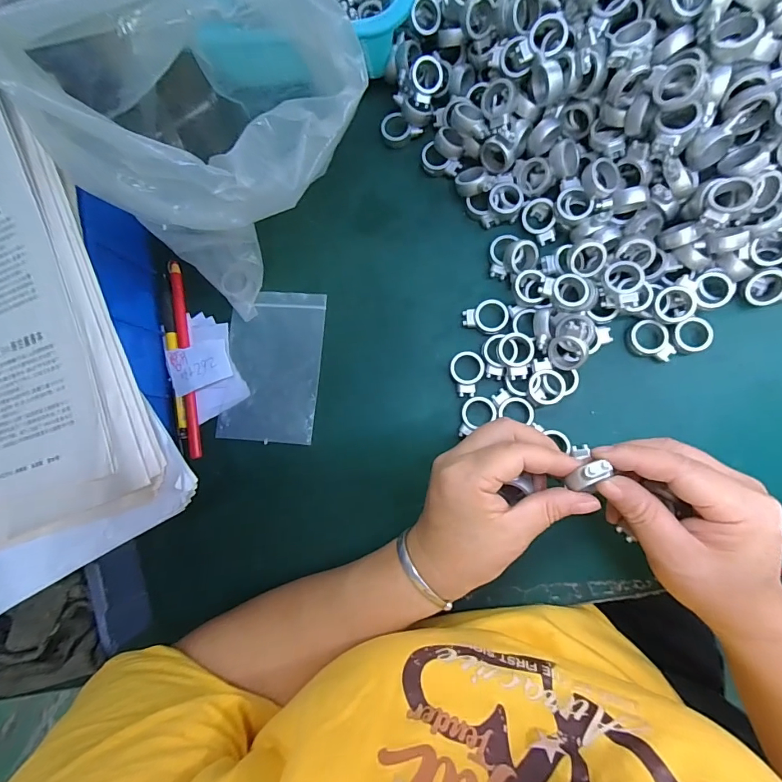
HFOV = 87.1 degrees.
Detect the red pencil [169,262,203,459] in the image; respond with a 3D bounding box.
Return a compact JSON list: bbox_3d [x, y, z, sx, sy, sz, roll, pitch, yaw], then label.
[{"bbox_3d":[-0.170,-0.027,0.342,0.009,0.005,0.164,-10,83,6],"label":"red pencil"}]

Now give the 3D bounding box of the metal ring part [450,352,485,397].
[{"bbox_3d":[0.059,-0.013,0.316,0.025,0.004,0.034,-2,84,7],"label":"metal ring part"}]

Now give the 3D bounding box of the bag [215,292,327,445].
[{"bbox_3d":[-0.096,-0.020,0.338,0.077,0.008,0.122,4,85,7],"label":"bag"}]

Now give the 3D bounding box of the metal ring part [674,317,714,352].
[{"bbox_3d":[0.219,-0.041,0.297,0.025,0.009,0.026,-1,84,7],"label":"metal ring part"}]

